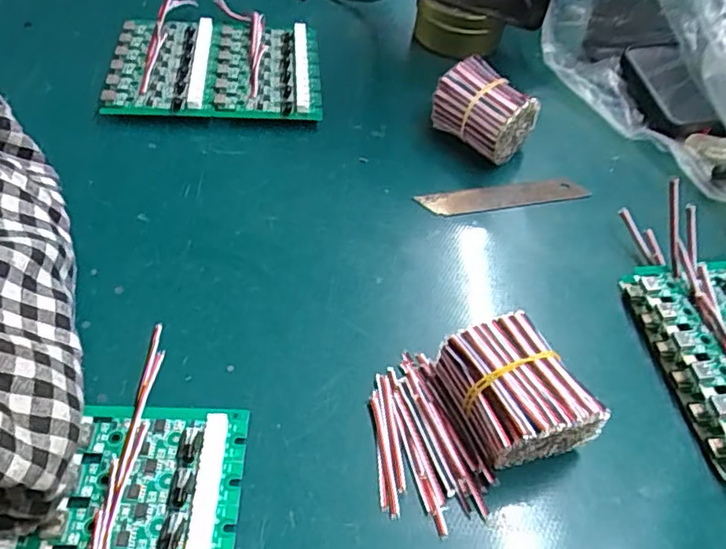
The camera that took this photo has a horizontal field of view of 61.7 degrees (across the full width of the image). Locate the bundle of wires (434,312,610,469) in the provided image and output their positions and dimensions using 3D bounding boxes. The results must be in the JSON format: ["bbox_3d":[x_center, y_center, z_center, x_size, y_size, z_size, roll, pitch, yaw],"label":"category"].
[{"bbox_3d":[0.056,0.045,0.236,0.042,0.039,0.054,-15,52,-18],"label":"bundle of wires"}]

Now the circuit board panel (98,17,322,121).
[{"bbox_3d":[-0.093,-0.135,0.392,0.127,0.021,0.108,-1,49,-6],"label":"circuit board panel"}]

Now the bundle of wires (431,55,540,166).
[{"bbox_3d":[0.072,-0.095,0.358,0.038,0.039,0.050,-34,60,-30],"label":"bundle of wires"}]

